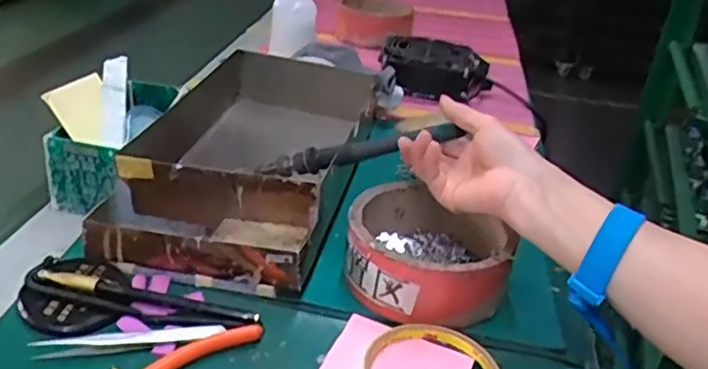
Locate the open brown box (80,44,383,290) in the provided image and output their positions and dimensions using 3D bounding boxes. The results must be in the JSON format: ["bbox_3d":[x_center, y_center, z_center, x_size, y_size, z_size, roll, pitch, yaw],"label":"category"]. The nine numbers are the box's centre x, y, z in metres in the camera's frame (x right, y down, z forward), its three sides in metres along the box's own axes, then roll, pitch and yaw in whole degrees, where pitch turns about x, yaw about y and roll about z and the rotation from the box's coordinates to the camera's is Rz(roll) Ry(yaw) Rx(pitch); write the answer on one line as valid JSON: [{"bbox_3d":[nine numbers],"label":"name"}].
[{"bbox_3d":[-0.083,-0.033,0.599,0.180,0.066,0.339,10,30,8],"label":"open brown box"}]

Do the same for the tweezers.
[{"bbox_3d":[-0.141,0.100,0.414,0.112,0.006,0.015,-2,31,-14],"label":"tweezers"}]

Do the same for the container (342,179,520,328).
[{"bbox_3d":[0.055,0.048,0.494,0.119,0.053,0.124,2,30,-6],"label":"container"}]

